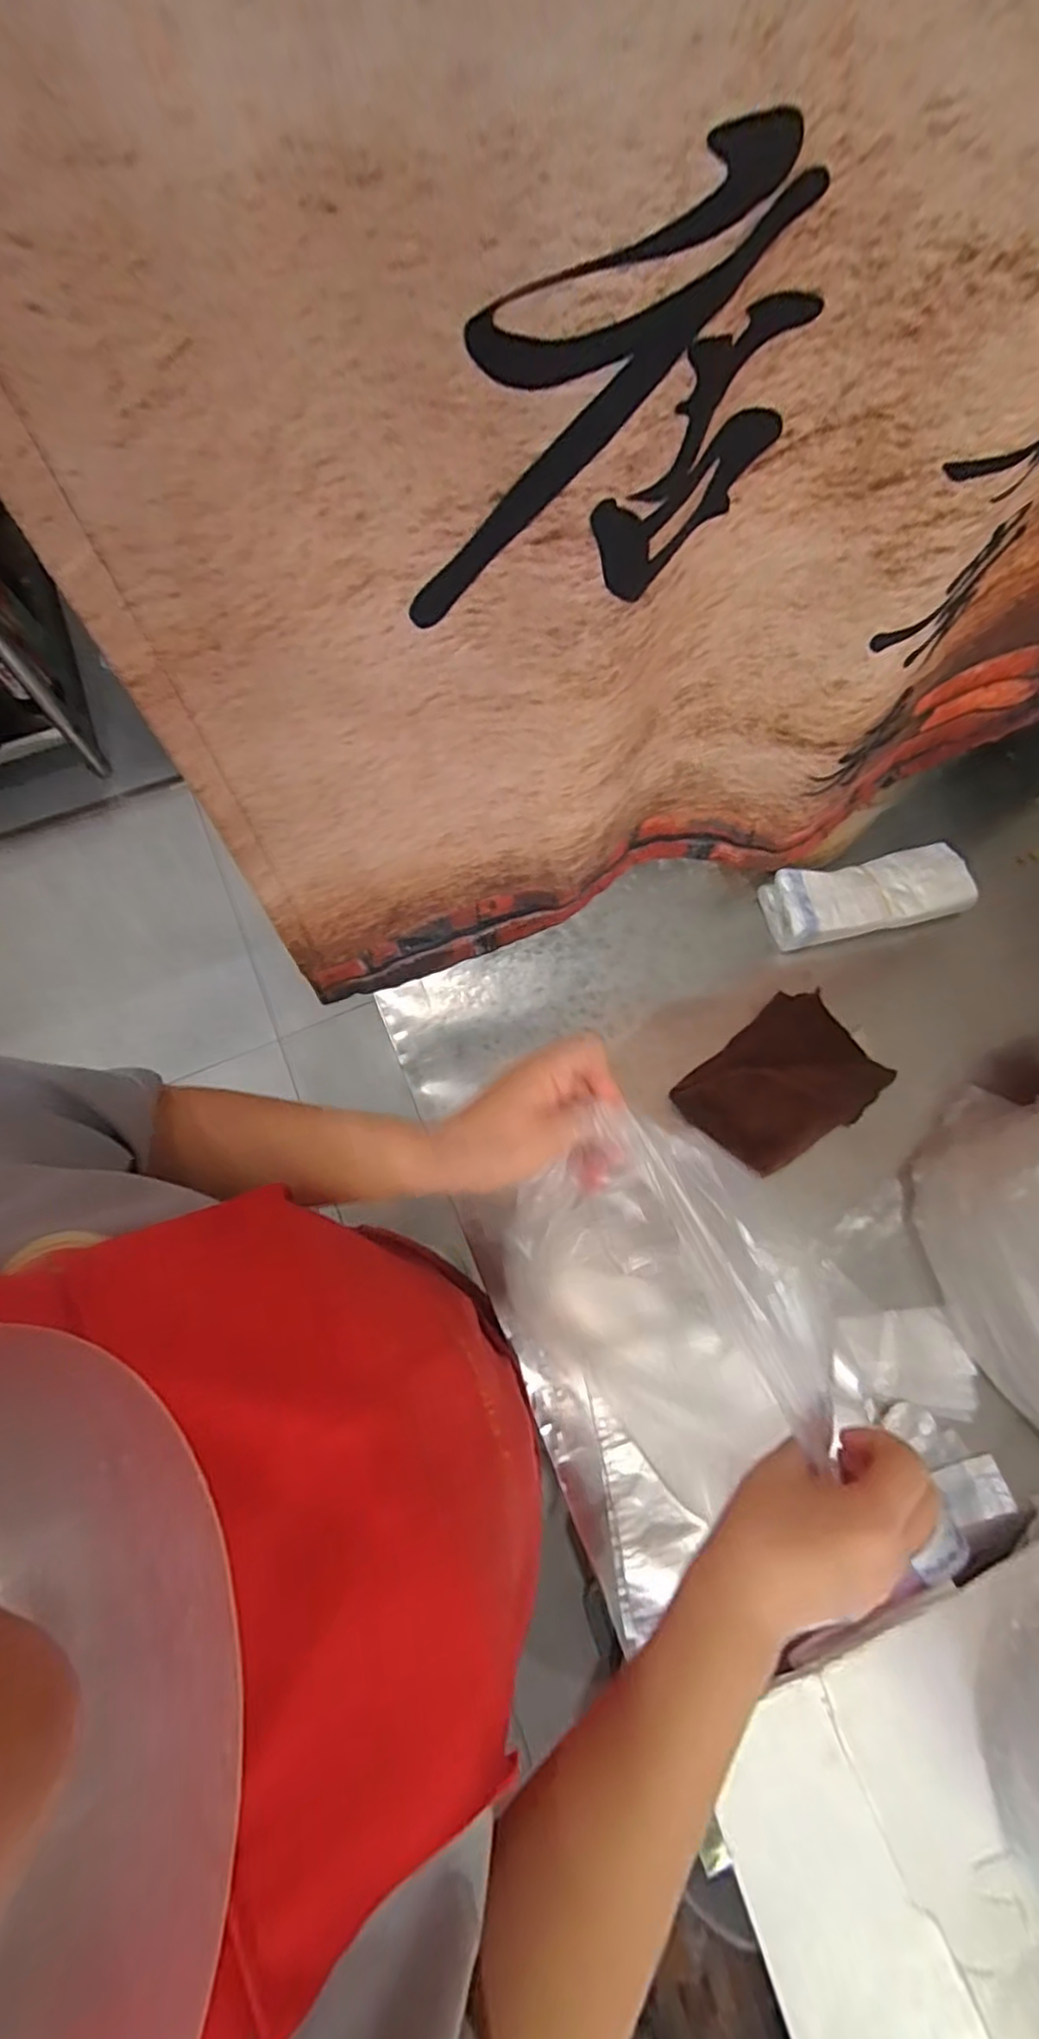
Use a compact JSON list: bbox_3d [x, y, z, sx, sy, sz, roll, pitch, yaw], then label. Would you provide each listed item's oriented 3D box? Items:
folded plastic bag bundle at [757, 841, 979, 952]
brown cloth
[{"bbox_3d":[0.368,-0.131,0.721,0.219,0.048,0.080,-15,69,-6],"label":"folded plastic bag bundle"},{"bbox_3d":[0.250,0.061,0.643,0.177,0.030,0.127,-39,73,-14],"label":"brown cloth"}]

